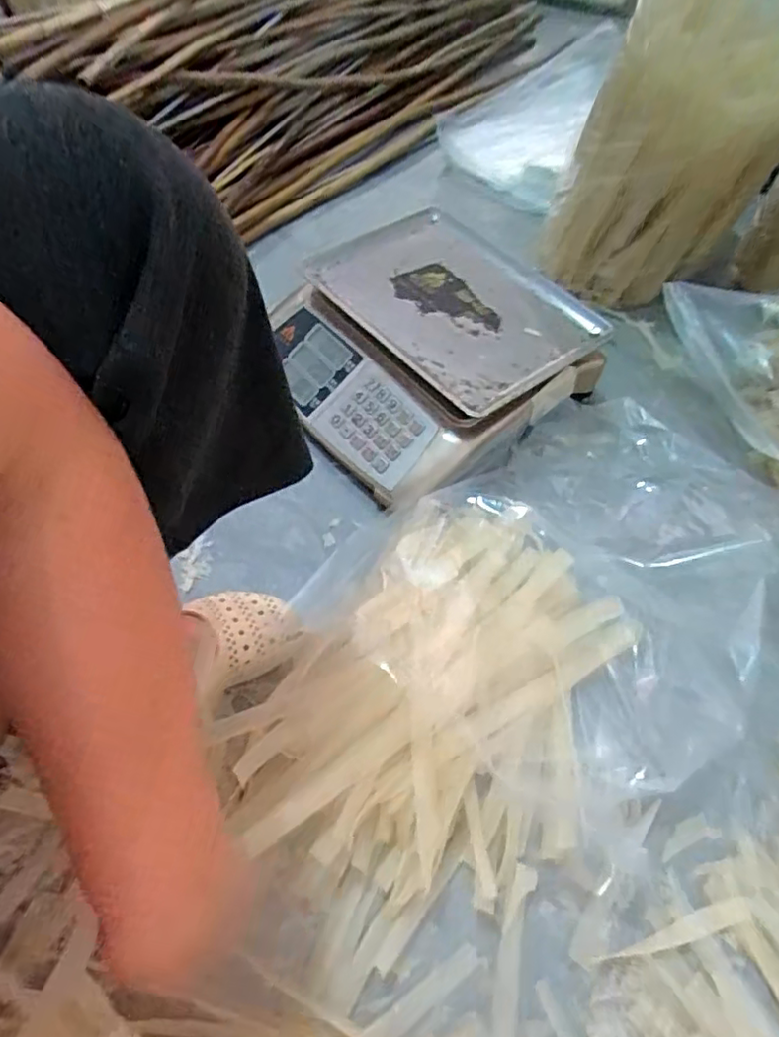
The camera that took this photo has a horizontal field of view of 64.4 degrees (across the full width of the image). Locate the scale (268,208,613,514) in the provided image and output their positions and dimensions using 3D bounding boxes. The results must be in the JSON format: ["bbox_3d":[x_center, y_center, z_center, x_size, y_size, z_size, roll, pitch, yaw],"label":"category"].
[{"bbox_3d":[0.038,-0.220,0.790,0.366,0.107,0.359,-38,65,-24],"label":"scale"}]

